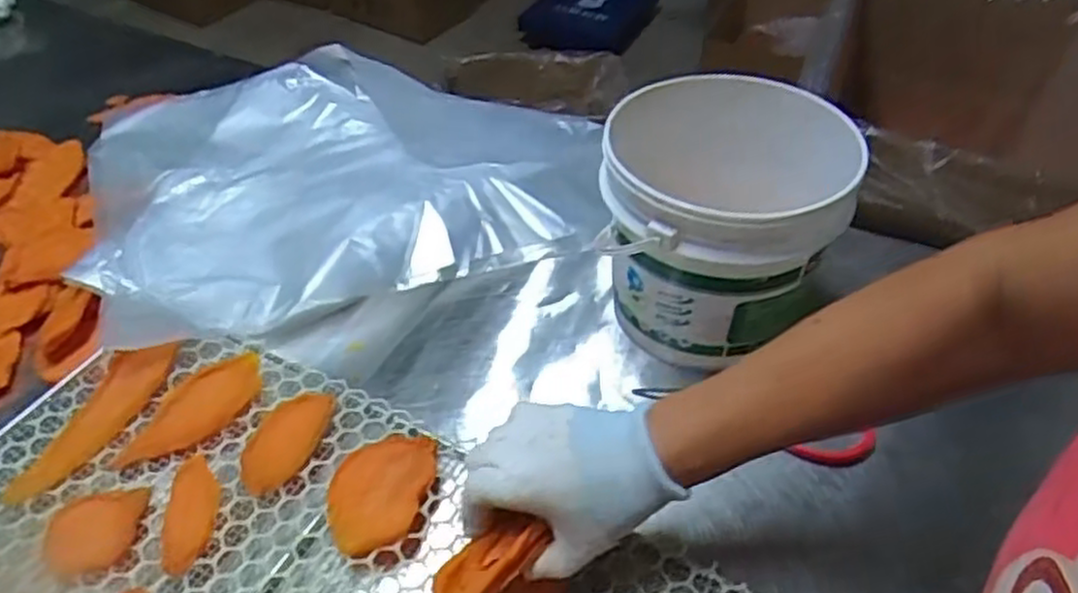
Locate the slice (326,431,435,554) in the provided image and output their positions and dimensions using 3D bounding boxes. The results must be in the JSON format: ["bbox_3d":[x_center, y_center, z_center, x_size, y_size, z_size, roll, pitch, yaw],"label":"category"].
[{"bbox_3d":[-0.114,0.138,0.543,0.067,0.016,0.097,18,48,14],"label":"slice"}]

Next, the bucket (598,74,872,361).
[{"bbox_3d":[0.143,-0.058,0.630,0.185,0.176,0.169,0,43,0],"label":"bucket"}]

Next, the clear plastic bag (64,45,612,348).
[{"bbox_3d":[-0.220,-0.155,0.815,0.491,0.040,0.424,-16,49,-18],"label":"clear plastic bag"}]

